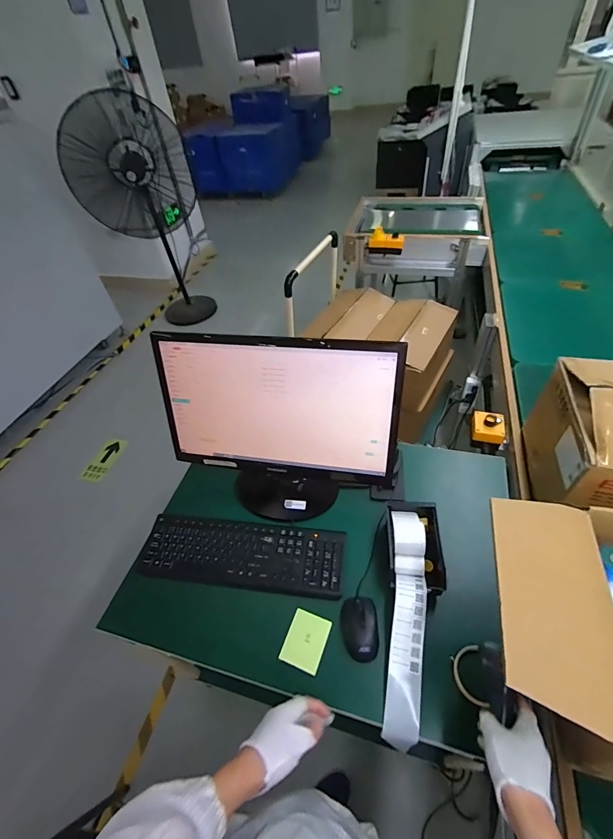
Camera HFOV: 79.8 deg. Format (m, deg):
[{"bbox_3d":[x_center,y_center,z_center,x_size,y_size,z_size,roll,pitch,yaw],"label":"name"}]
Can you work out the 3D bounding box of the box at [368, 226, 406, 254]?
[{"bbox_3d":[0.377,-0.844,1.752,0.177,0.128,0.065,4,48,10],"label":"box"}]

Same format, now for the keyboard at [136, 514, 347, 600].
[{"bbox_3d":[-0.143,0.287,0.799,0.445,0.018,0.134,3,48,9],"label":"keyboard"}]

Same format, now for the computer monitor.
[{"bbox_3d":[-0.061,0.027,0.790,0.493,0.365,0.162,6,48,12],"label":"computer monitor"}]

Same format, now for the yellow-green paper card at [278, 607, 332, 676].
[{"bbox_3d":[-0.001,0.414,0.688,0.073,0.011,0.091,14,50,18],"label":"yellow-green paper card"}]

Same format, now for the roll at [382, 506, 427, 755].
[{"bbox_3d":[0.189,0.363,0.686,0.066,0.081,0.376,5,48,11],"label":"roll"}]

